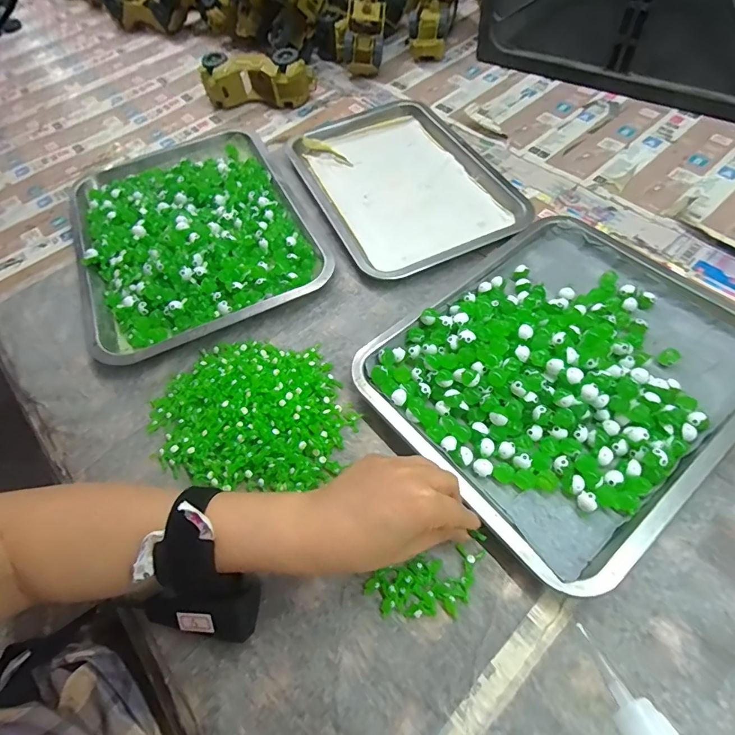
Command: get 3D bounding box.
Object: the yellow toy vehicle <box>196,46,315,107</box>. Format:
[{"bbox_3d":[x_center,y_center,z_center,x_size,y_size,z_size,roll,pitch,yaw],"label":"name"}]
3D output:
[{"bbox_3d":[-0.167,-0.440,0.666,0.162,0.059,0.067,10,59,10],"label":"yellow toy vehicle"}]

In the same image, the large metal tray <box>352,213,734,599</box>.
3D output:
[{"bbox_3d":[0.178,-0.010,0.382,0.313,0.033,0.258,-36,62,-17],"label":"large metal tray"}]

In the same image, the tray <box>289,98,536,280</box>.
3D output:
[{"bbox_3d":[0.039,-0.243,0.546,0.215,0.019,0.311,-23,59,-10],"label":"tray"}]

